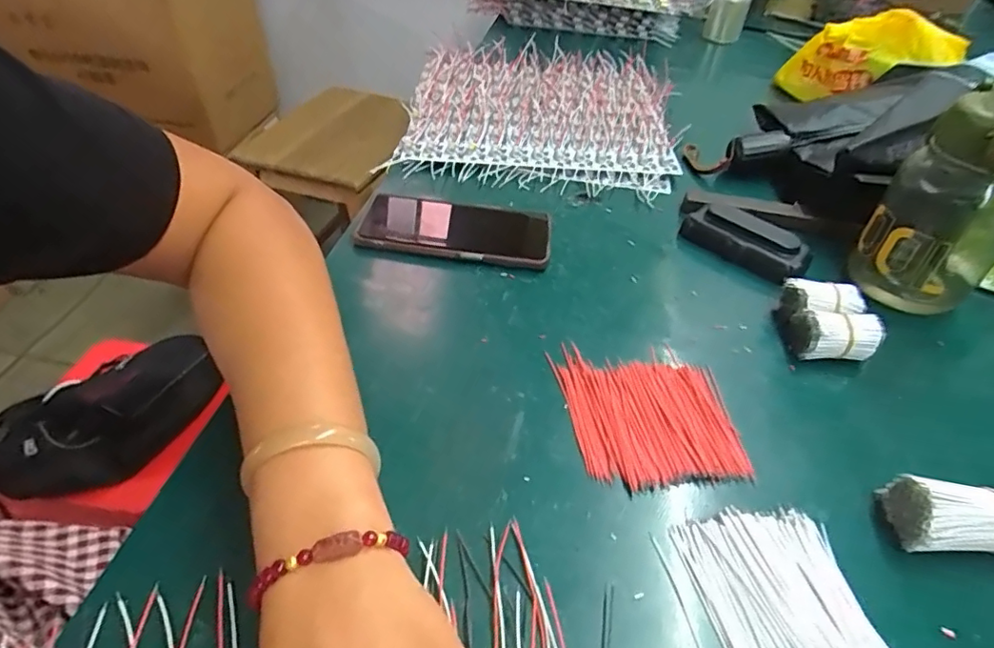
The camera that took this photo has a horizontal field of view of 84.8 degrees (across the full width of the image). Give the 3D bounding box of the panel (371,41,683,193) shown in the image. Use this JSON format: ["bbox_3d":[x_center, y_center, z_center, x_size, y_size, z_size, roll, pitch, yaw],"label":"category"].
[{"bbox_3d":[0.050,-0.261,0.654,0.307,0.029,0.318,5,46,5],"label":"panel"}]

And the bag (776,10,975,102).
[{"bbox_3d":[0.440,-0.327,0.659,0.188,0.075,0.055,2,36,40],"label":"bag"}]

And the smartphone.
[{"bbox_3d":[-0.034,-0.084,0.477,0.160,0.013,0.082,8,45,3],"label":"smartphone"}]

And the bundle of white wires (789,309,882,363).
[{"bbox_3d":[0.242,0.010,0.392,0.053,0.033,0.029,9,45,4],"label":"bundle of white wires"}]

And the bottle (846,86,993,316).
[{"bbox_3d":[0.344,-0.093,0.404,0.090,0.171,0.087,-27,53,-28],"label":"bottle"}]

